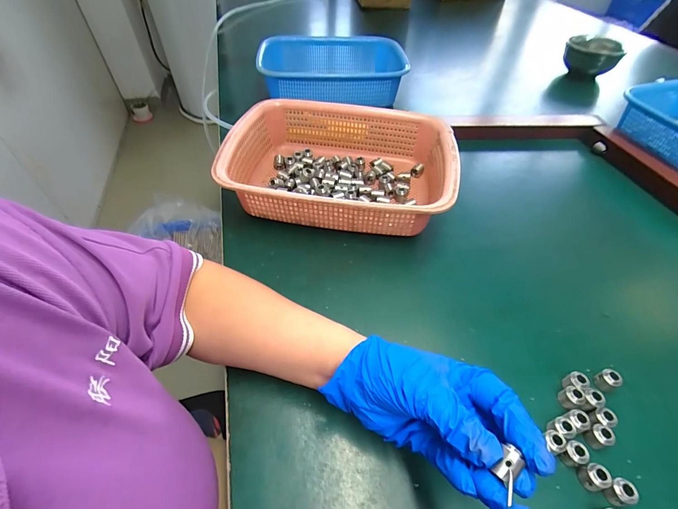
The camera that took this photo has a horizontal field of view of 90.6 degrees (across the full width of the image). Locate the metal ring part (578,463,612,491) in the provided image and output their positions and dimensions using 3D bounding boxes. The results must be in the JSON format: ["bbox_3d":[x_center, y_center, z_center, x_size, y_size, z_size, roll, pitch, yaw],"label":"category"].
[{"bbox_3d":[0.197,0.171,0.258,0.013,0.018,0.016,-11,50,-13],"label":"metal ring part"}]

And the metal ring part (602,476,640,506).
[{"bbox_3d":[0.210,0.178,0.252,0.014,0.020,0.016,-1,48,-4],"label":"metal ring part"}]

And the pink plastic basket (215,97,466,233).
[{"bbox_3d":[0.001,-0.119,0.463,0.294,0.075,0.218,9,48,5],"label":"pink plastic basket"}]

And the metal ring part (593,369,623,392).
[{"bbox_3d":[0.246,0.114,0.307,0.013,0.017,0.015,-5,49,-8],"label":"metal ring part"}]

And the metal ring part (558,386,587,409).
[{"bbox_3d":[0.207,0.127,0.299,0.017,0.017,0.016,2,48,-2],"label":"metal ring part"}]

